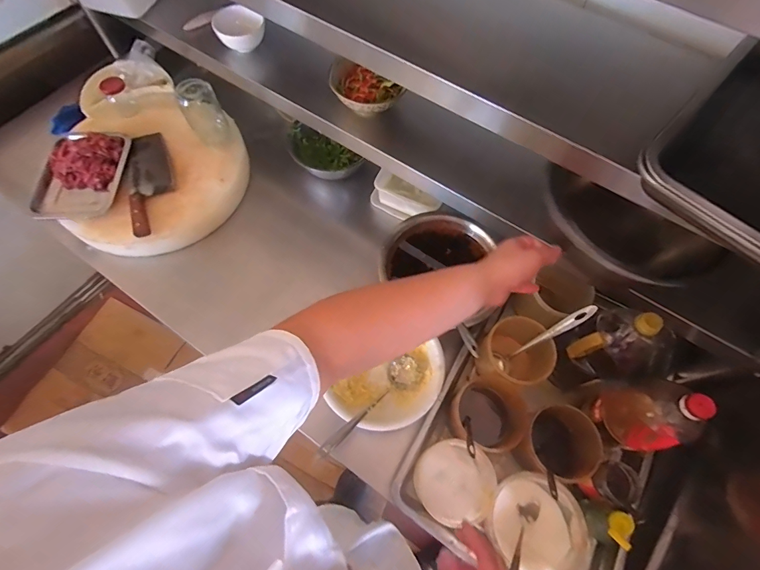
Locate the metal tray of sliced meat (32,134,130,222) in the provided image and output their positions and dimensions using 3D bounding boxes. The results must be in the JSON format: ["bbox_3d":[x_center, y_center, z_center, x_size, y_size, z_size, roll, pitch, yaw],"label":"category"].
[{"bbox_3d":[-0.685,-0.255,0.884,0.175,0.053,0.242,2,65,0],"label":"metal tray of sliced meat"}]

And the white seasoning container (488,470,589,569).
[{"bbox_3d":[0.259,0.410,0.662,0.156,0.091,0.154,1,65,-1],"label":"white seasoning container"}]

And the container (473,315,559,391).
[{"bbox_3d":[0.262,0.144,0.758,0.119,0.115,0.144,31,68,12],"label":"container"}]

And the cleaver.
[{"bbox_3d":[-0.530,-0.238,0.894,0.085,0.031,0.279,-13,66,-7],"label":"cleaver"}]

